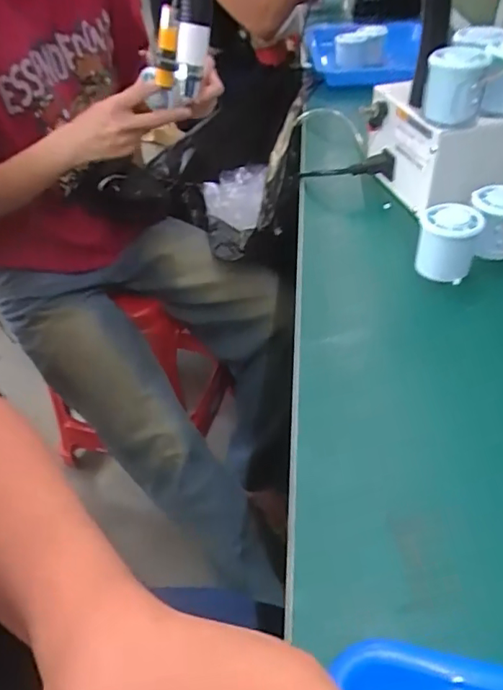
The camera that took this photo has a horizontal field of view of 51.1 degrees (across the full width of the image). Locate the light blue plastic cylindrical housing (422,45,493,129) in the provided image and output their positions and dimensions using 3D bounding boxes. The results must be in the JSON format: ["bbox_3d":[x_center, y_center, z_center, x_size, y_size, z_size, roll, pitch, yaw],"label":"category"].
[{"bbox_3d":[0.206,-0.261,0.534,0.058,0.063,0.051,9,44,13],"label":"light blue plastic cylindrical housing"}]

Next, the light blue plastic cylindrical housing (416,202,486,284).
[{"bbox_3d":[0.193,-0.099,0.521,0.052,0.065,0.047,17,46,20],"label":"light blue plastic cylindrical housing"}]

